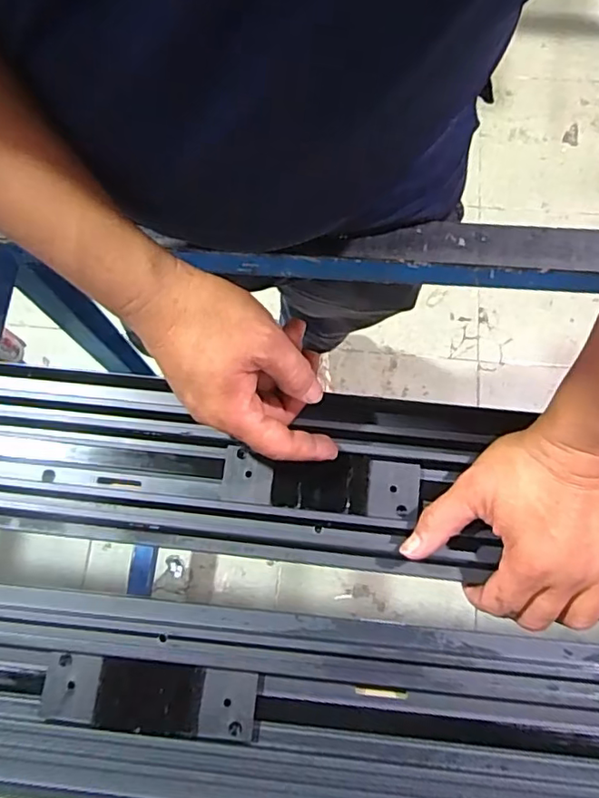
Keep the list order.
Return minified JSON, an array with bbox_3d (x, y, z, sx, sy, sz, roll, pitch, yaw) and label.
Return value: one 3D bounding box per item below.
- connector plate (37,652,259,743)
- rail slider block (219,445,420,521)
[{"bbox_3d":[-0.099,0.196,0.380,0.140,0.007,0.041,4,74,3],"label":"connector plate"},{"bbox_3d":[0.014,0.059,0.410,0.139,0.014,0.040,4,68,4],"label":"rail slider block"}]

